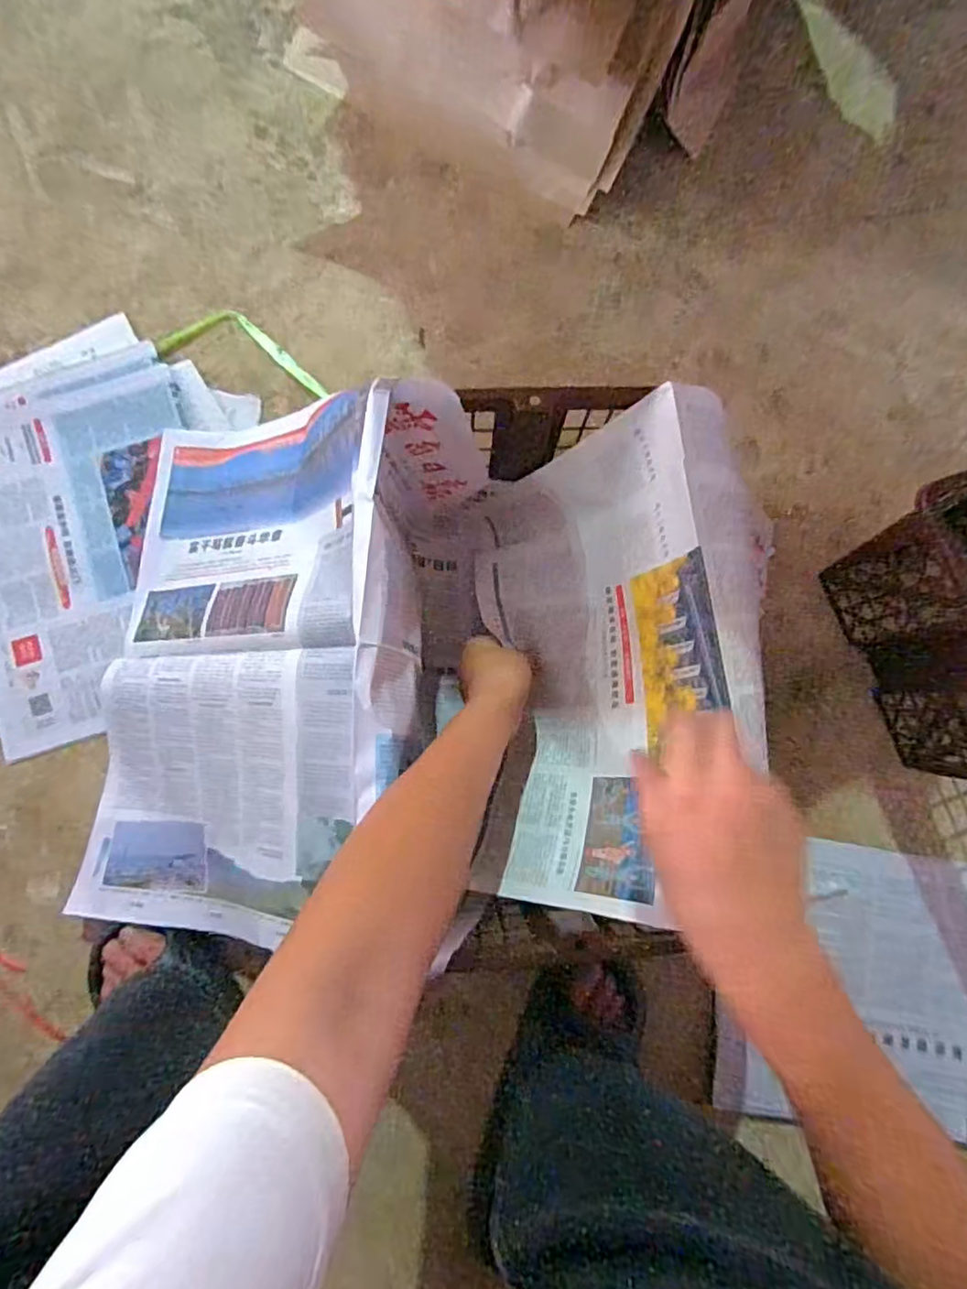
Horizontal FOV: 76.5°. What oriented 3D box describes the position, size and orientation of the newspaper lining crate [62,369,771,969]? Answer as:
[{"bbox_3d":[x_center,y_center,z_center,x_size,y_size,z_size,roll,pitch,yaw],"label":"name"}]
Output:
[{"bbox_3d":[-0.088,0.023,0.565,0.584,0.205,0.499,7,81,-2],"label":"newspaper lining crate"}]

